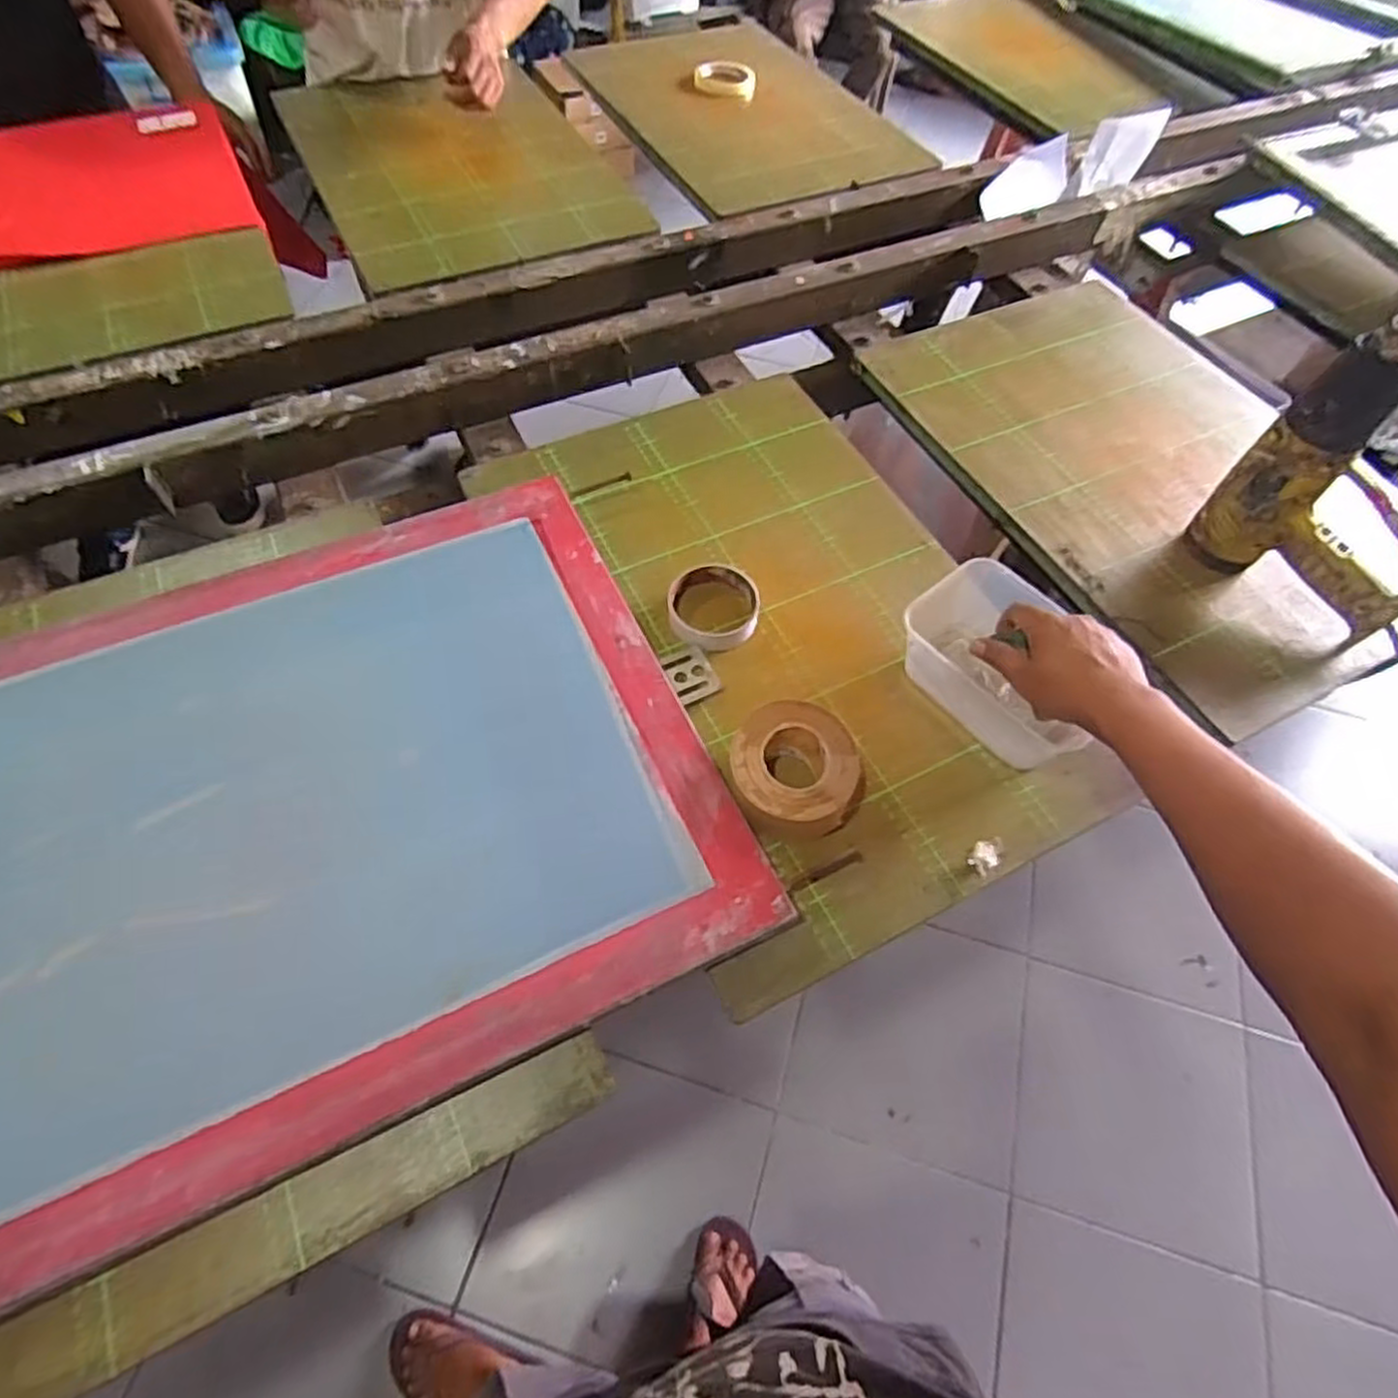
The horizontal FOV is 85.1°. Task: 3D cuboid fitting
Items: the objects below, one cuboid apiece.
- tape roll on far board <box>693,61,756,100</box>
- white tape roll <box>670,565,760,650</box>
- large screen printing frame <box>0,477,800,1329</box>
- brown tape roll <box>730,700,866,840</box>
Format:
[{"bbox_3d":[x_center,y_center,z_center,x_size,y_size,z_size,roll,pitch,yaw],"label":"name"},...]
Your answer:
[{"bbox_3d":[0.045,-1.049,1.287,0.102,0.020,0.088,-3,59,-4],"label":"tape roll on far board"},{"bbox_3d":[0.014,-0.086,0.704,0.084,0.023,0.082,1,59,-2],"label":"white tape roll"},{"bbox_3d":[-0.334,0.092,0.564,0.672,0.037,0.478,-22,62,-15],"label":"large screen printing frame"},{"bbox_3d":[0.076,0.059,0.602,0.103,0.053,0.101,1,59,-2],"label":"brown tape roll"}]

